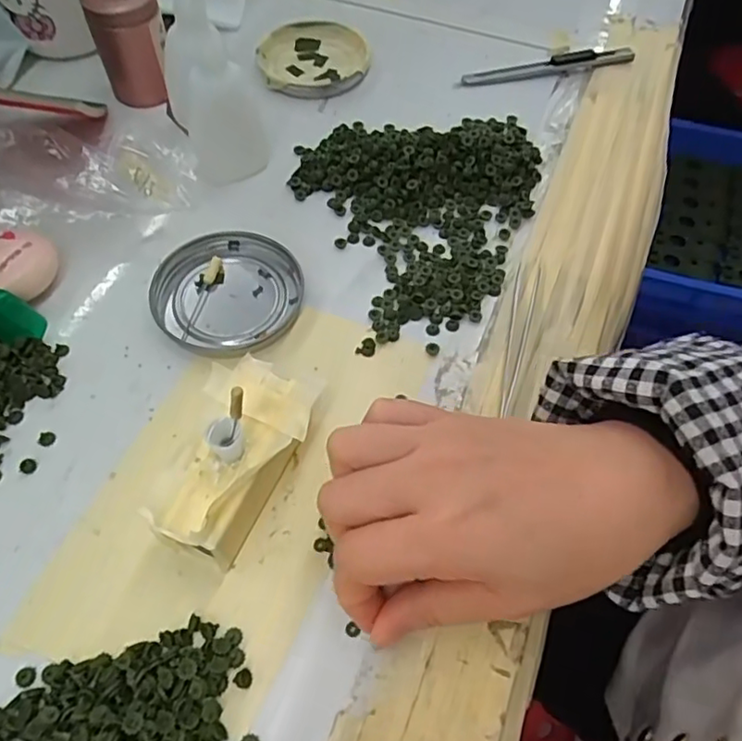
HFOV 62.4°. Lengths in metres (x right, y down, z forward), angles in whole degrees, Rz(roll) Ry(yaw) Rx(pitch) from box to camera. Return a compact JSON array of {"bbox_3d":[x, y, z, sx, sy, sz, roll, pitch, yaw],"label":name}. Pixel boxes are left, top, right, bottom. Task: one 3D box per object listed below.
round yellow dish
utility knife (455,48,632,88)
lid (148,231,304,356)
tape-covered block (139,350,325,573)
[{"bbox_3d":[-0.042,-0.229,0.446,0.077,0.009,0.083,-6,60,-5],"label":"round yellow dish"},{"bbox_3d":[0.128,-0.221,0.441,0.129,0.012,0.015,-11,60,-8],"label":"utility knife"},{"bbox_3d":[-0.077,-0.043,0.331,0.075,0.008,0.077,1,59,-1],"label":"lid"},{"bbox_3d":[-0.058,0.039,0.267,0.048,0.035,0.086,21,61,10],"label":"tape-covered block"}]

